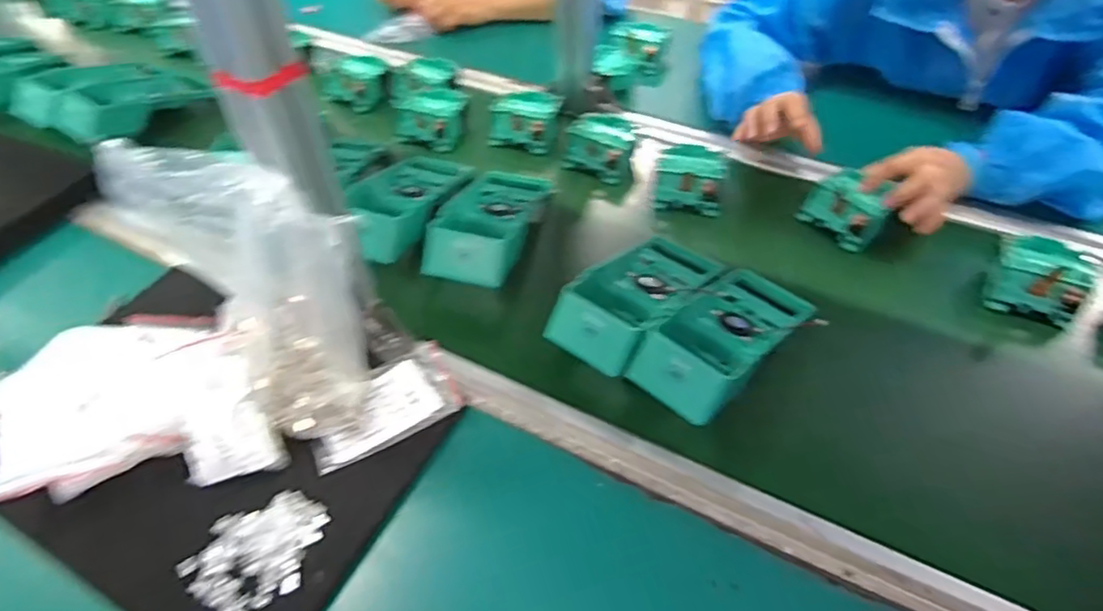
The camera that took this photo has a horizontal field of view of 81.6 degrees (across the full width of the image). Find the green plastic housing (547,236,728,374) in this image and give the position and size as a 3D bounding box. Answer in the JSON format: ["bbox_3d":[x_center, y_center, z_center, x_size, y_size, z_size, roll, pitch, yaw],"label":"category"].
[{"bbox_3d":[0.086,-0.017,0.602,0.088,0.053,0.196,29,54,25],"label":"green plastic housing"}]

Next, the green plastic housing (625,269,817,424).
[{"bbox_3d":[0.156,0.024,0.564,0.086,0.051,0.190,35,57,28],"label":"green plastic housing"}]

